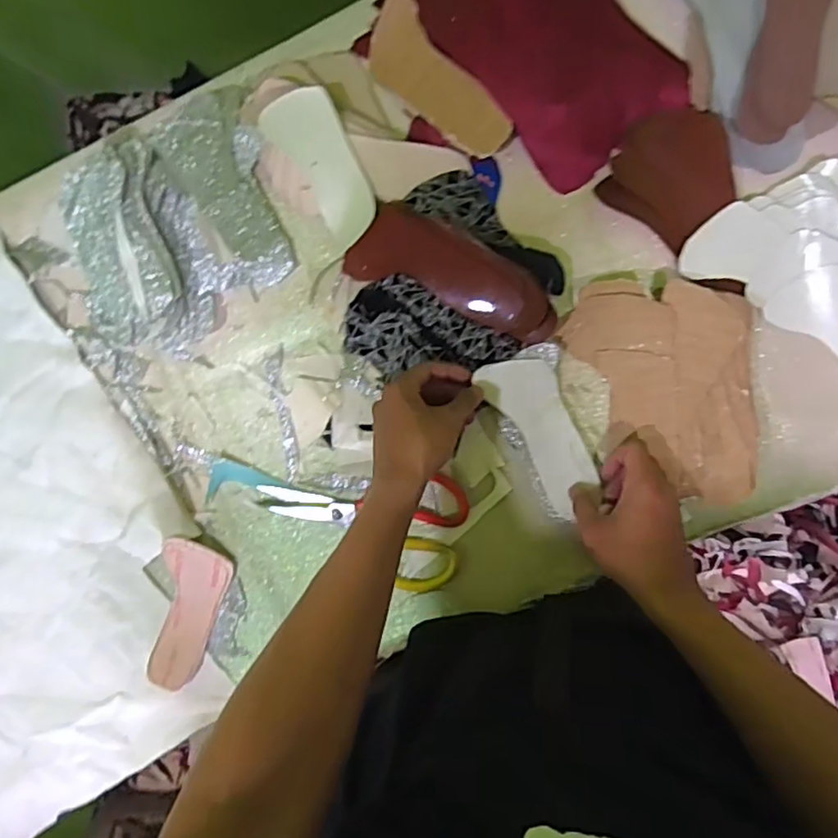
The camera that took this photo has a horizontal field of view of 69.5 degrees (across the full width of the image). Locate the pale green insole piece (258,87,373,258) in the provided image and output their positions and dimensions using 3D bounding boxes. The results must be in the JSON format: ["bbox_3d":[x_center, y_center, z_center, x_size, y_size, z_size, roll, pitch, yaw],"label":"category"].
[{"bbox_3d":[-0.088,-0.242,0.573,0.065,0.021,0.149,-32,88,7],"label":"pale green insole piece"}]

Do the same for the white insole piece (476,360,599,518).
[{"bbox_3d":[0.119,0.010,0.573,0.061,0.013,0.153,-29,92,6],"label":"white insole piece"}]

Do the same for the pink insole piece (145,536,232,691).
[{"bbox_3d":[-0.241,0.202,0.631,0.064,0.027,0.153,12,94,6],"label":"pink insole piece"}]

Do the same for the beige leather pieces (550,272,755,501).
[{"bbox_3d":[0.221,-0.025,0.555,0.152,0.024,0.200,-3,101,26],"label":"beige leather pieces"}]

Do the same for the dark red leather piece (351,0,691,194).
[{"bbox_3d":[0.103,-0.326,0.548,0.242,0.038,0.222,0,92,7],"label":"dark red leather piece"}]

